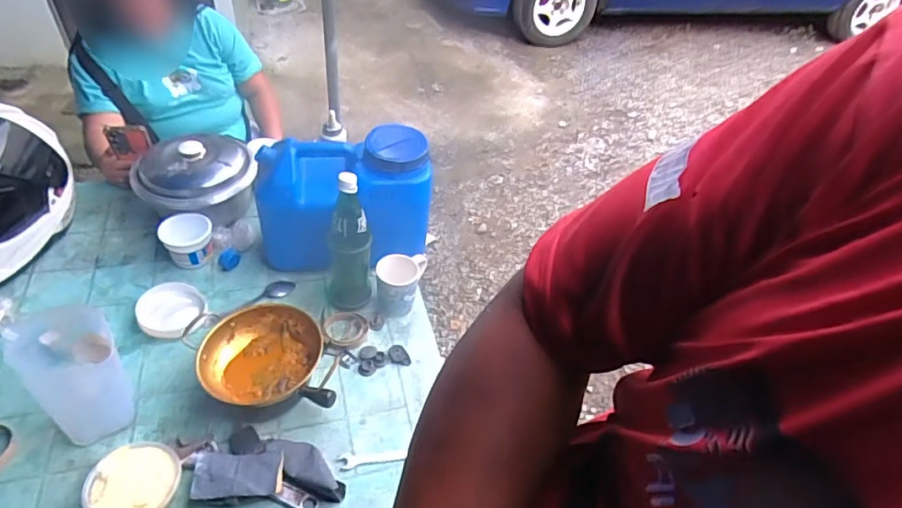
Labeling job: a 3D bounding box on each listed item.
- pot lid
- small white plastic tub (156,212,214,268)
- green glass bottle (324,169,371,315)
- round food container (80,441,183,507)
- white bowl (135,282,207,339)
[{"bbox_3d":[-0.519,-0.180,1.104,0.227,0.069,0.201,-7,46,-14],"label":"pot lid"},{"bbox_3d":[-0.513,-0.026,1.068,0.090,0.084,0.084,4,44,-4],"label":"small white plastic tub"},{"bbox_3d":[-0.187,-0.027,0.976,0.084,0.288,0.098,-3,45,-10],"label":"green glass bottle"},{"bbox_3d":[-0.435,0.320,0.756,0.111,0.041,0.114,4,44,-4],"label":"round food container"},{"bbox_3d":[-0.501,0.093,0.980,0.107,0.033,0.120,-5,45,-13],"label":"white bowl"}]

